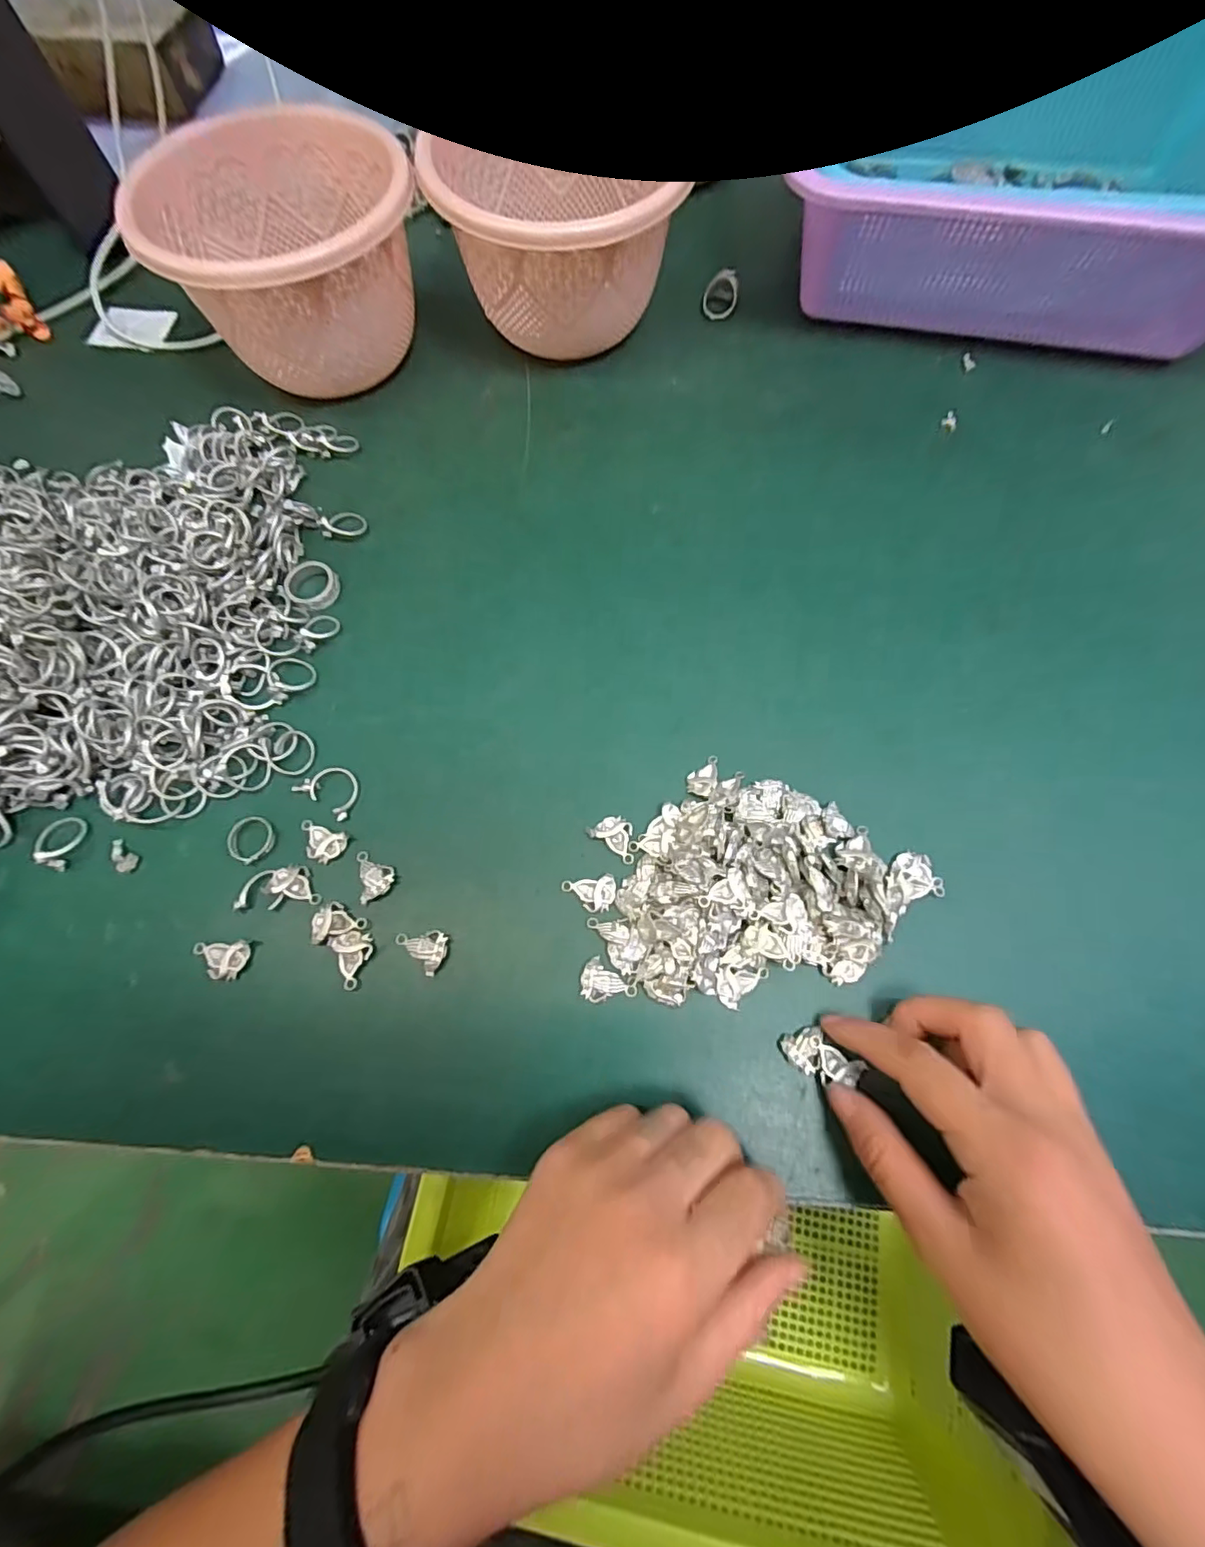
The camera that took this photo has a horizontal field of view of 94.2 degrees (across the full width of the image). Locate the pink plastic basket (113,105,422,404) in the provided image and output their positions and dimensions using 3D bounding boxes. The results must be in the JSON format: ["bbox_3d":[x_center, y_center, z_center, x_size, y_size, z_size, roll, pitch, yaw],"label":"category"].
[{"bbox_3d":[-0.178,-0.298,0.333,0.132,0.090,0.130,0,70,1],"label":"pink plastic basket"}]

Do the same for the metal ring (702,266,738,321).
[{"bbox_3d":[0.079,-0.320,0.374,0.023,0.027,0.008,2,28,17],"label":"metal ring"}]

